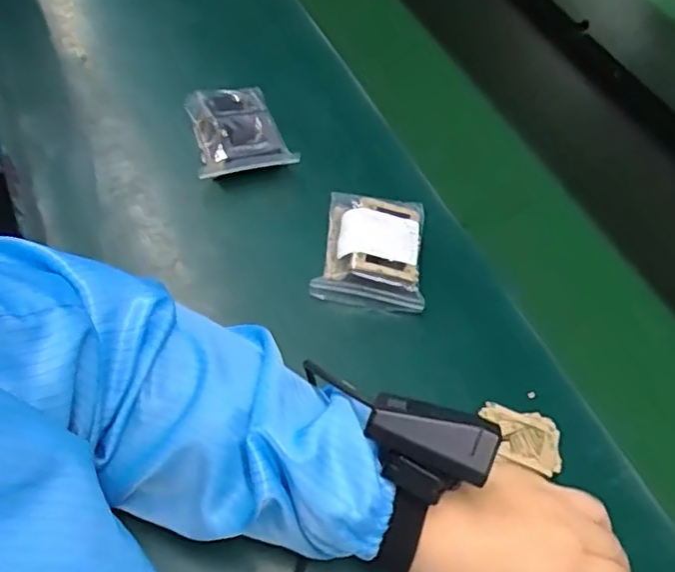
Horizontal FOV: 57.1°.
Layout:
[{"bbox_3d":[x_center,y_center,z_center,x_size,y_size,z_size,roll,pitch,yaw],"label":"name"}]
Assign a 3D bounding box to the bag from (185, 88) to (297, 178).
[{"bbox_3d":[-0.095,-0.148,0.587,0.082,0.032,0.109,-10,56,-15],"label":"bag"}]

